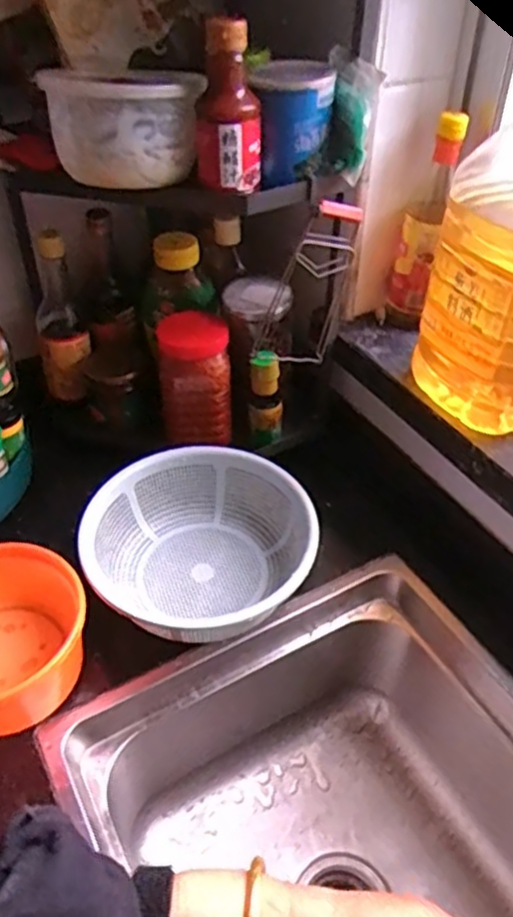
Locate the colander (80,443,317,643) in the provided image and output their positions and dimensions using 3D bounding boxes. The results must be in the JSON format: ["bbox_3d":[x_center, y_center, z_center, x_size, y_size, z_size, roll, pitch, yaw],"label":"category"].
[{"bbox_3d":[-0.051,0.095,0.732,0.215,0.089,0.226,0,43,0],"label":"colander"}]

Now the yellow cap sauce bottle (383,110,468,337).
[{"bbox_3d":[0.193,-0.264,0.771,0.053,0.235,0.062,23,47,22],"label":"yellow cap sauce bottle"}]

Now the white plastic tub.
[{"bbox_3d":[-0.131,-0.323,0.633,0.131,0.091,0.144,-14,45,-15],"label":"white plastic tub"}]

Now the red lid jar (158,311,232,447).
[{"bbox_3d":[-0.074,-0.085,0.829,0.085,0.159,0.089,-3,43,-4],"label":"red lid jar"}]

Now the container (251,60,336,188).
[{"bbox_3d":[0.034,-0.321,0.643,0.074,0.088,0.085,2,43,2],"label":"container"}]

